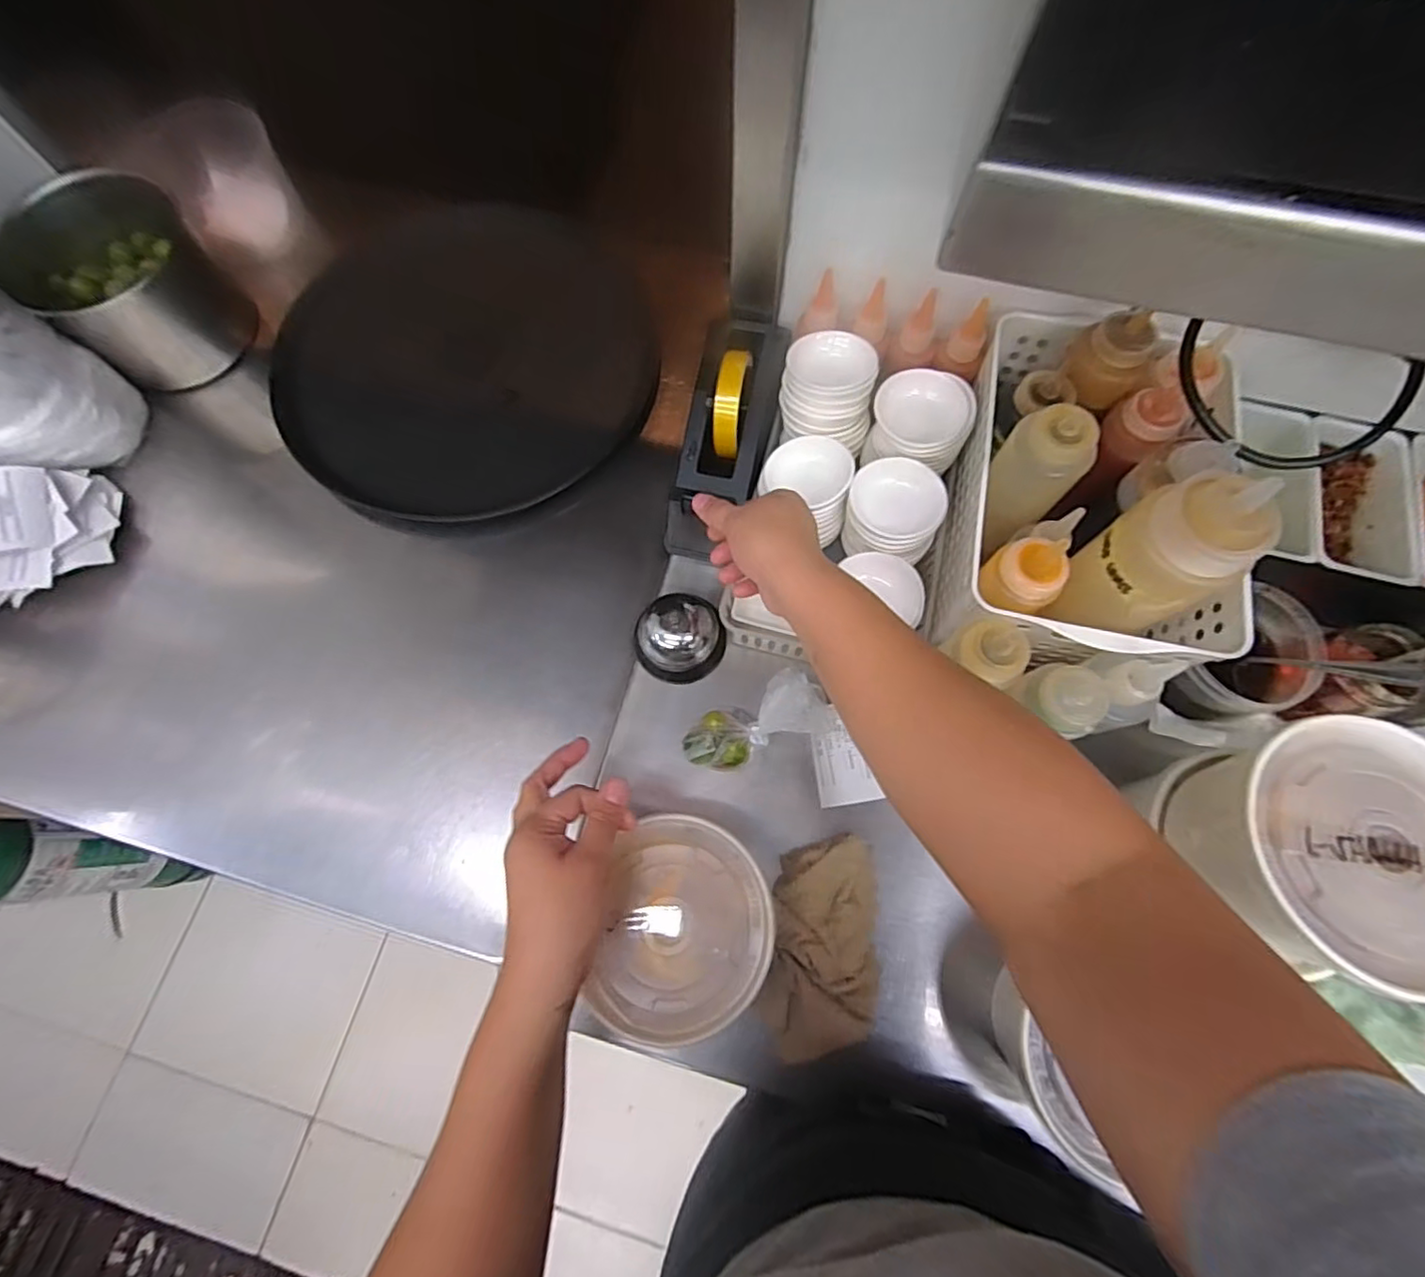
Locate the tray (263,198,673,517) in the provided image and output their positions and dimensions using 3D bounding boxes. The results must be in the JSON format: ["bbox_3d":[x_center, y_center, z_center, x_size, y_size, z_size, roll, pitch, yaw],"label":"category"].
[{"bbox_3d":[-0.260,-0.319,0.659,0.376,0.031,0.385,0,73,1],"label":"tray"}]

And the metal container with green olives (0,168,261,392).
[{"bbox_3d":[-0.586,-0.359,0.622,0.160,0.117,0.161,33,76,11],"label":"metal container with green olives"}]

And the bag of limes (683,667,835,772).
[{"bbox_3d":[0.033,0.067,0.475,0.111,0.051,0.054,-27,72,19],"label":"bag of limes"}]

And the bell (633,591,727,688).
[{"bbox_3d":[-0.029,0.003,0.540,0.071,0.051,0.072,0,73,1],"label":"bell"}]

